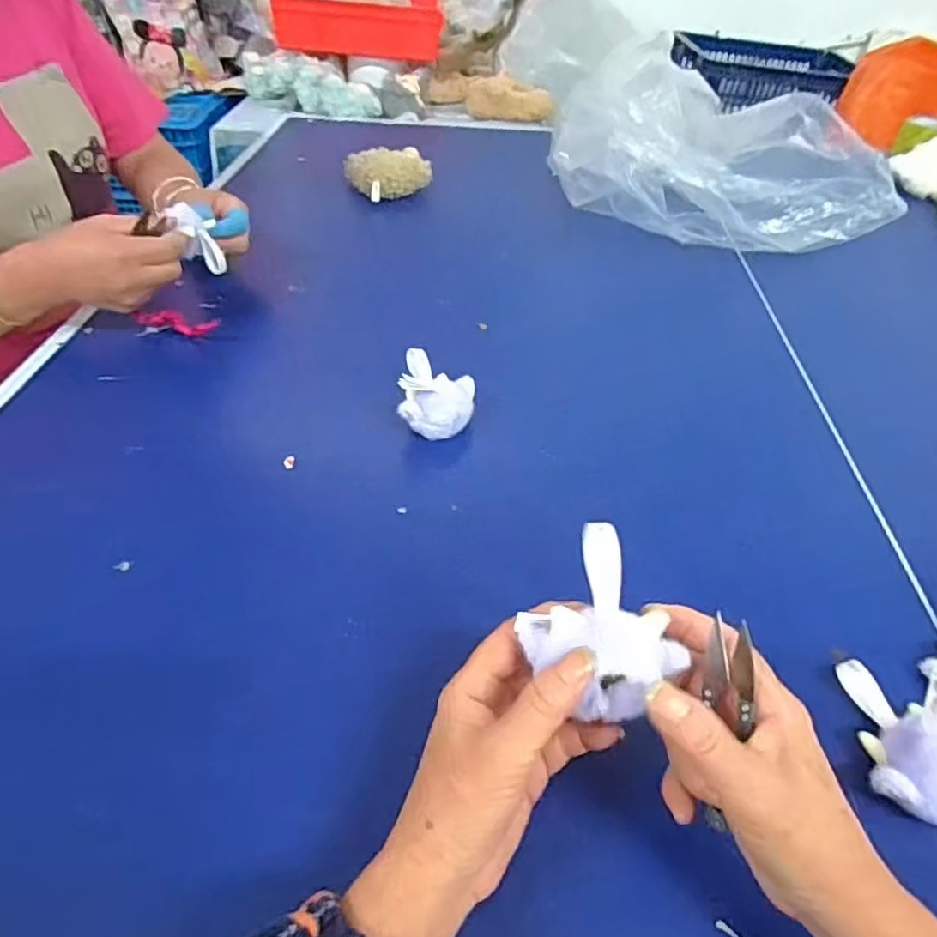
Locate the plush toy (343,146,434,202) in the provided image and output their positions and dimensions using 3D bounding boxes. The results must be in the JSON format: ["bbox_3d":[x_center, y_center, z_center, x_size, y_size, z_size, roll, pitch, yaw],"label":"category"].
[{"bbox_3d":[-0.116,-0.438,0.944,0.119,0.079,0.075,-20,48,-22],"label":"plush toy"}]

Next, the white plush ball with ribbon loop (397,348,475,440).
[{"bbox_3d":[-0.028,-0.061,0.562,0.063,0.048,0.080,0,44,-2],"label":"white plush ball with ribbon loop"}]

